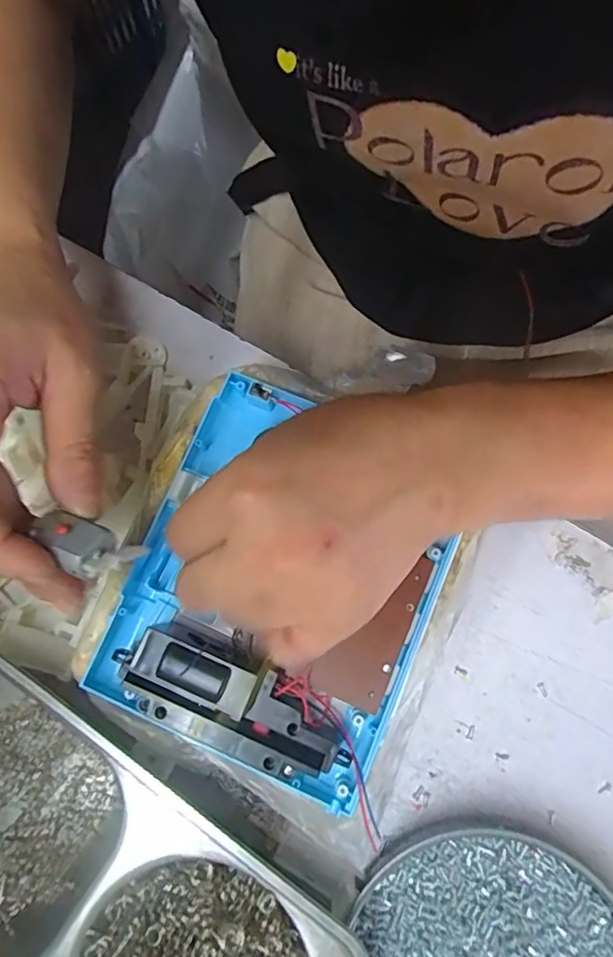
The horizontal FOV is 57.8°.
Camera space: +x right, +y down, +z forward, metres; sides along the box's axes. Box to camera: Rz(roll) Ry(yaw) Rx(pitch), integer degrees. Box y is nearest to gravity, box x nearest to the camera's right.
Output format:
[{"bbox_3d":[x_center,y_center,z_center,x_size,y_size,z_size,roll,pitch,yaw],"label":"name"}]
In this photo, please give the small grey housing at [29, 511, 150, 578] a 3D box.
[{"bbox_3d":[-0.079,0.024,0.198,0.035,0.018,0.017,24,77,4],"label":"small grey housing"}]

